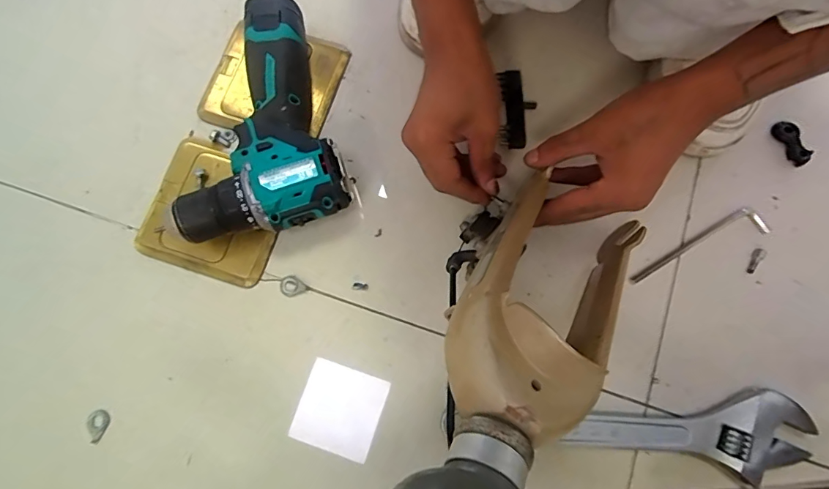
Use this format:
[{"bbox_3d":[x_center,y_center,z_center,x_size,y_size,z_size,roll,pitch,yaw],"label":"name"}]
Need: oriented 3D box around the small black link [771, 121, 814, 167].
[{"bbox_3d":[0.352,-0.095,0.407,0.016,0.016,0.044,-16,78,-3],"label":"small black link"}]

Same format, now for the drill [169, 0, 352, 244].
[{"bbox_3d":[-0.142,-0.107,0.389,0.136,0.064,0.199,-13,78,-2],"label":"drill"}]

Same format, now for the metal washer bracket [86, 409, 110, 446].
[{"bbox_3d":[-0.266,0.152,0.363,0.016,0.004,0.027,19,79,5],"label":"metal washer bracket"}]

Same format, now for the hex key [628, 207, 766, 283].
[{"bbox_3d":[0.255,0.000,0.393,0.142,0.005,0.027,-21,78,-4],"label":"hex key"}]

